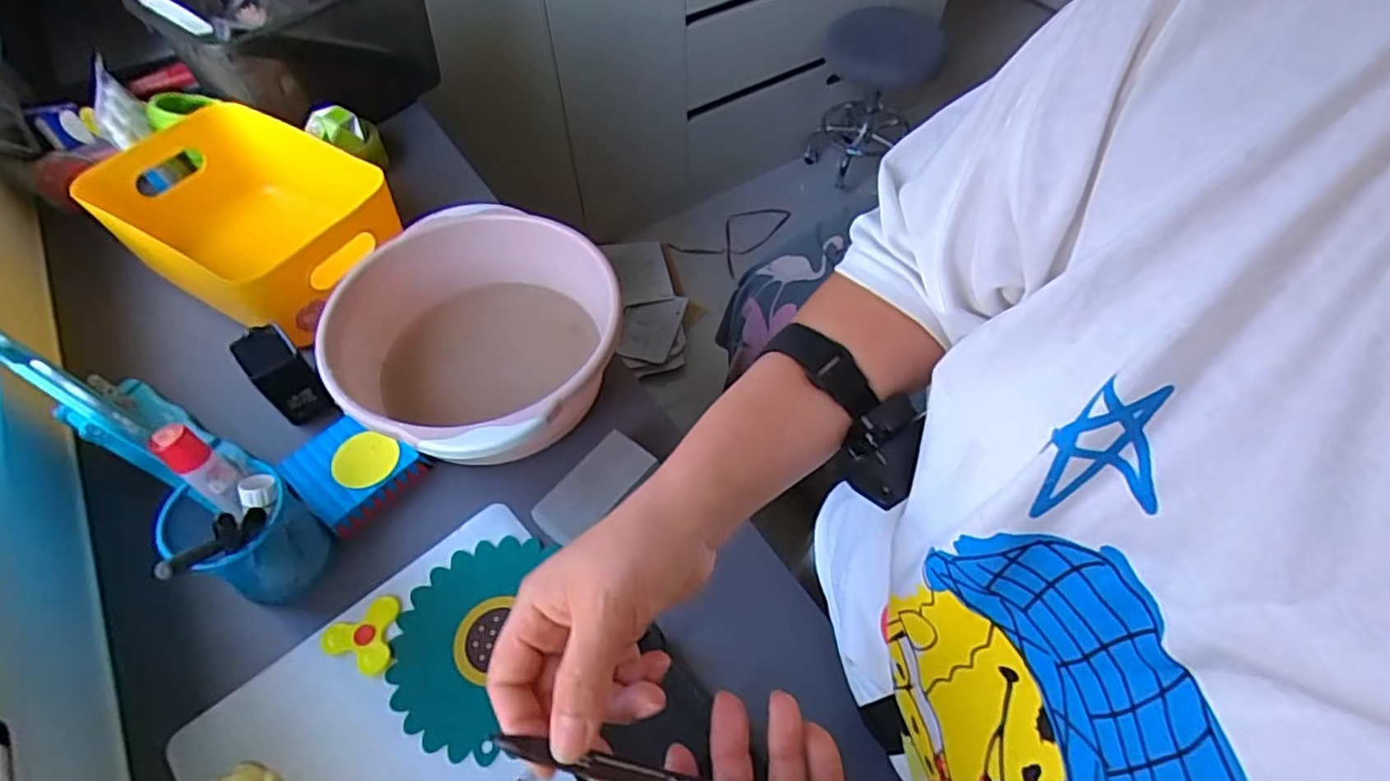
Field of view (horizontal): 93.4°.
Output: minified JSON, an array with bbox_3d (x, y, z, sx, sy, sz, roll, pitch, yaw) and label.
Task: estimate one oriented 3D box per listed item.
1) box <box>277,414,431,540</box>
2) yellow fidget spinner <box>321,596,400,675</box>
[{"bbox_3d":[-0.317,0.070,0.606,0.094,0.044,0.095,34,63,21],"label":"box"},{"bbox_3d":[-0.275,0.199,0.534,0.056,0.007,0.059,-3,56,-2],"label":"yellow fidget spinner"}]

